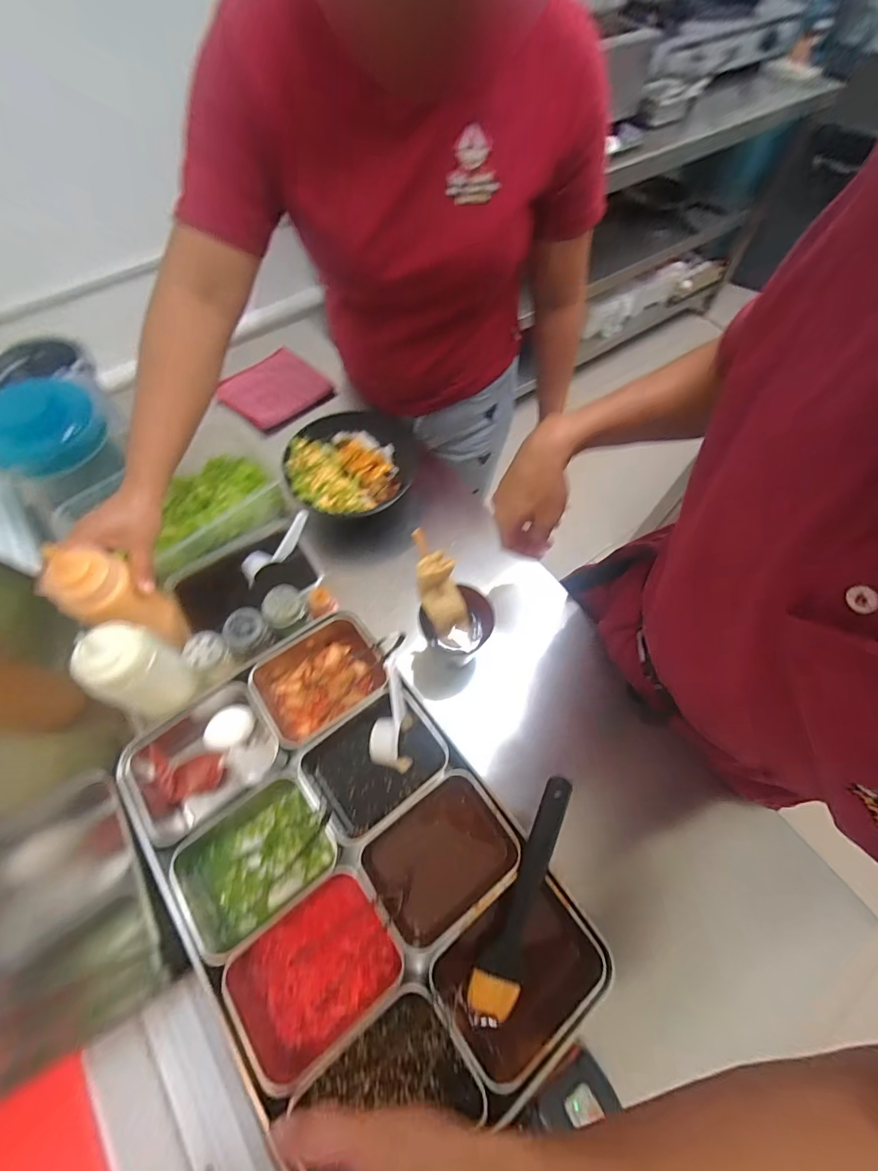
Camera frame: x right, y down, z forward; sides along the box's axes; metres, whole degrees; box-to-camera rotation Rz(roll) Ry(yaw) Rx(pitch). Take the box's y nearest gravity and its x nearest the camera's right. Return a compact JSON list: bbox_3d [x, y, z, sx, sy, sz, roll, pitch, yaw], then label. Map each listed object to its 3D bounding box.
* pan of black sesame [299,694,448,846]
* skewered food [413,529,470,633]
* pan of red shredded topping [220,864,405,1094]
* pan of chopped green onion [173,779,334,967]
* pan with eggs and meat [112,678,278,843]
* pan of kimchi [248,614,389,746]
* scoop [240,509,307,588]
[{"bbox_3d":[-0.068,0.194,0.481,0.135,0.065,0.106,-35,69,-18],"label":"pan of black sesame"},{"bbox_3d":[-0.001,0.001,0.476,0.043,0.136,0.020,-35,39,-18],"label":"skewered food"},{"bbox_3d":[-0.108,0.341,0.397,0.141,0.060,0.105,-33,68,-17],"label":"pan of red shredded topping"},{"bbox_3d":[-0.177,0.266,0.437,0.140,0.061,0.107,-34,68,-18],"label":"pan of chopped green onion"},{"bbox_3d":[-0.250,0.186,0.470,0.147,0.073,0.113,-31,67,-17],"label":"pan with eggs and meat"},{"bbox_3d":[-0.135,0.110,0.513,0.136,0.068,0.112,-32,68,-17],"label":"pan of kimchi"},{"bbox_3d":[-0.208,-0.050,0.567,0.032,0.025,0.112,42,81,18],"label":"scoop"}]

